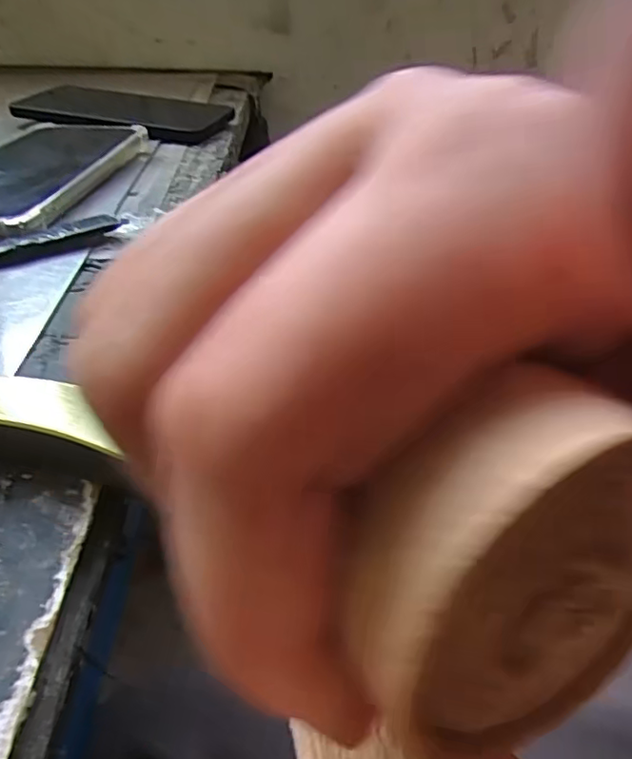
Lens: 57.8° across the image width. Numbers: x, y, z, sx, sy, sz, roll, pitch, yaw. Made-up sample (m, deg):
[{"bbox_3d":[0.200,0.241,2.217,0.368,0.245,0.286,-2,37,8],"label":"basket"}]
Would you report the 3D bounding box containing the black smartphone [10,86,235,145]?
[{"bbox_3d":[-0.153,-0.220,0.467,0.162,0.014,0.084,11,36,12],"label":"black smartphone"}]

